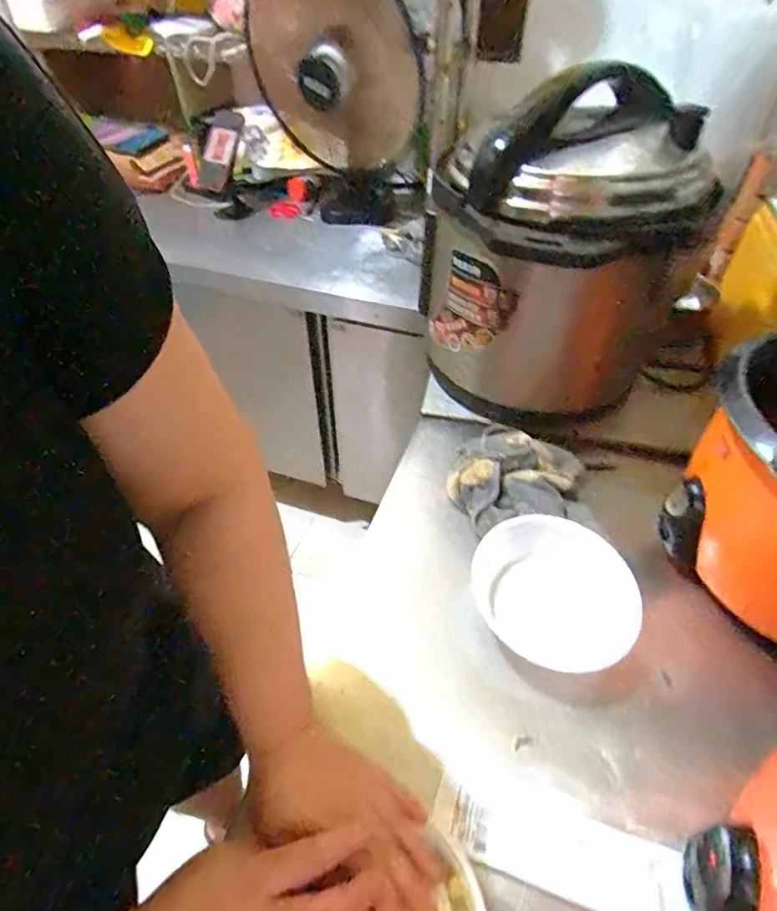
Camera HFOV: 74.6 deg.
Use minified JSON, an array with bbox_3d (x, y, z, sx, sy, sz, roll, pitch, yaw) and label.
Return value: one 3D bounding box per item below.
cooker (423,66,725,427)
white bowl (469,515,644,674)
[{"bbox_3d":[0.206,-0.246,0.664,0.269,0.337,0.270,-12,52,-12],"label":"cooker"},{"bbox_3d":[0.168,0.140,0.527,0.165,0.041,0.158,1,50,-2],"label":"white bowl"}]

